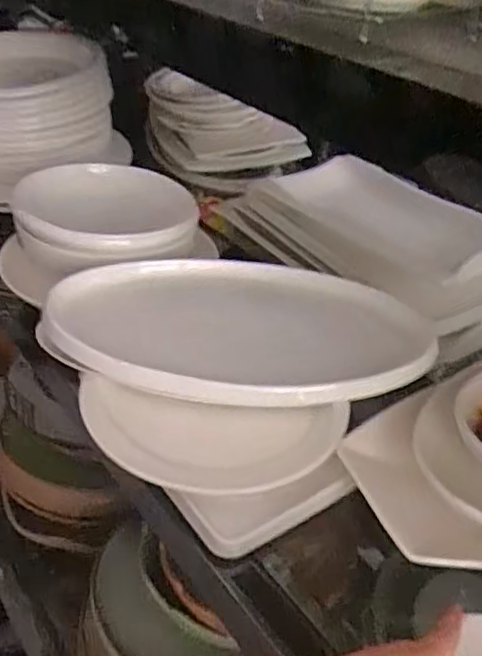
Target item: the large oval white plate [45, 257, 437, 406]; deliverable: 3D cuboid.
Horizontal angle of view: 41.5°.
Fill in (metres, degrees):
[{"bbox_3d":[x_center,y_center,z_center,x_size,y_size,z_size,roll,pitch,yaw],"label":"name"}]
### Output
[{"bbox_3d":[-0.002,-0.005,0.583,0.322,0.035,0.195,4,36,-1],"label":"large oval white plate"}]

